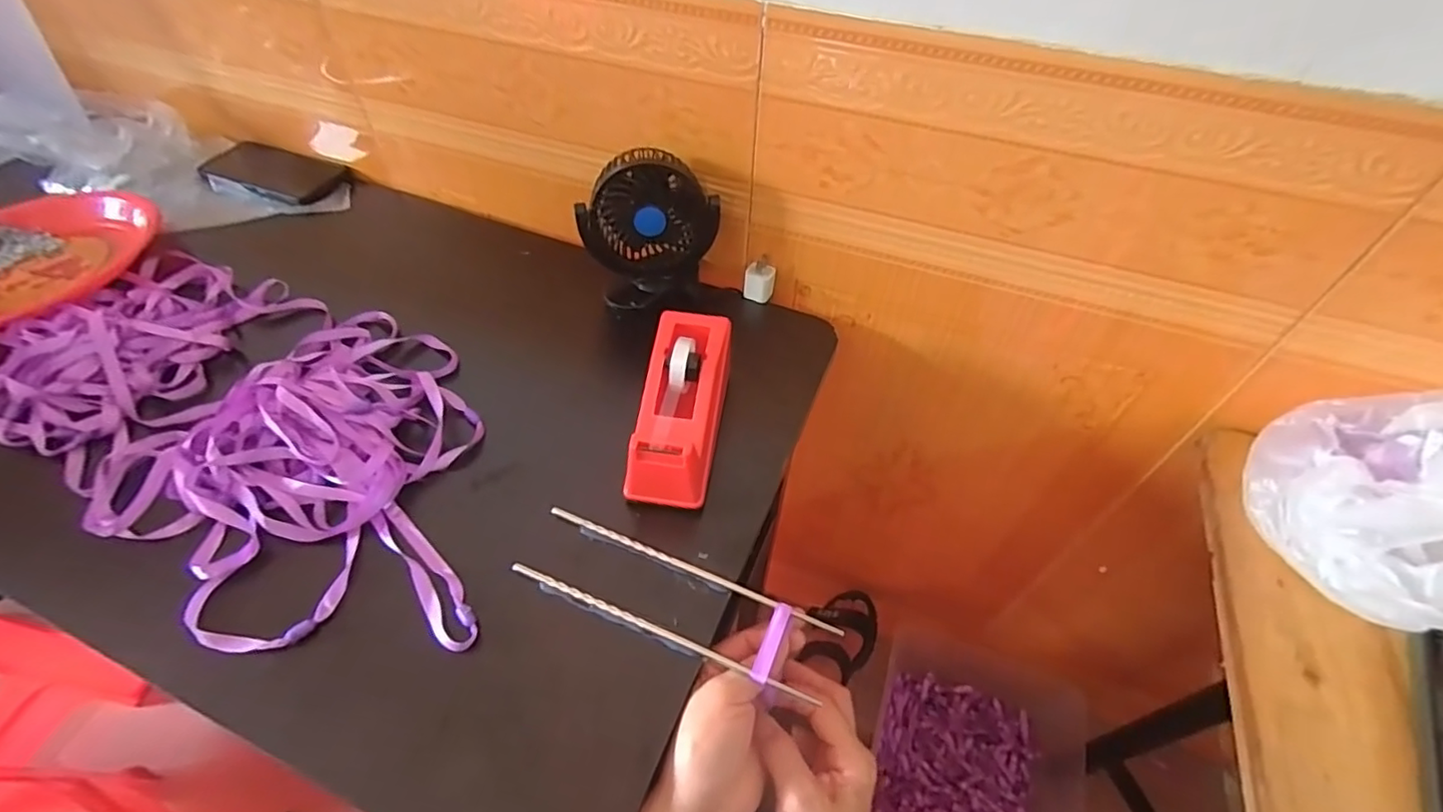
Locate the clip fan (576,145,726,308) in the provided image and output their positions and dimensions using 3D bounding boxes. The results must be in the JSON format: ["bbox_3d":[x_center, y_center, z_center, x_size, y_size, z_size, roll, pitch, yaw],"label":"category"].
[{"bbox_3d":[-0.067,-0.160,0.570,0.116,0.129,0.063,-25,55,-23],"label":"clip fan"}]

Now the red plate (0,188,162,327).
[{"bbox_3d":[-0.711,-0.148,0.609,0.222,0.040,0.217,-2,51,2],"label":"red plate"}]

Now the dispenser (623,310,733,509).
[{"bbox_3d":[-0.031,0.001,0.480,0.062,0.073,0.155,9,49,4],"label":"dispenser"}]

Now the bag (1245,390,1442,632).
[{"bbox_3d":[0.490,0.066,0.434,0.153,0.125,0.212,28,53,19],"label":"bag"}]

